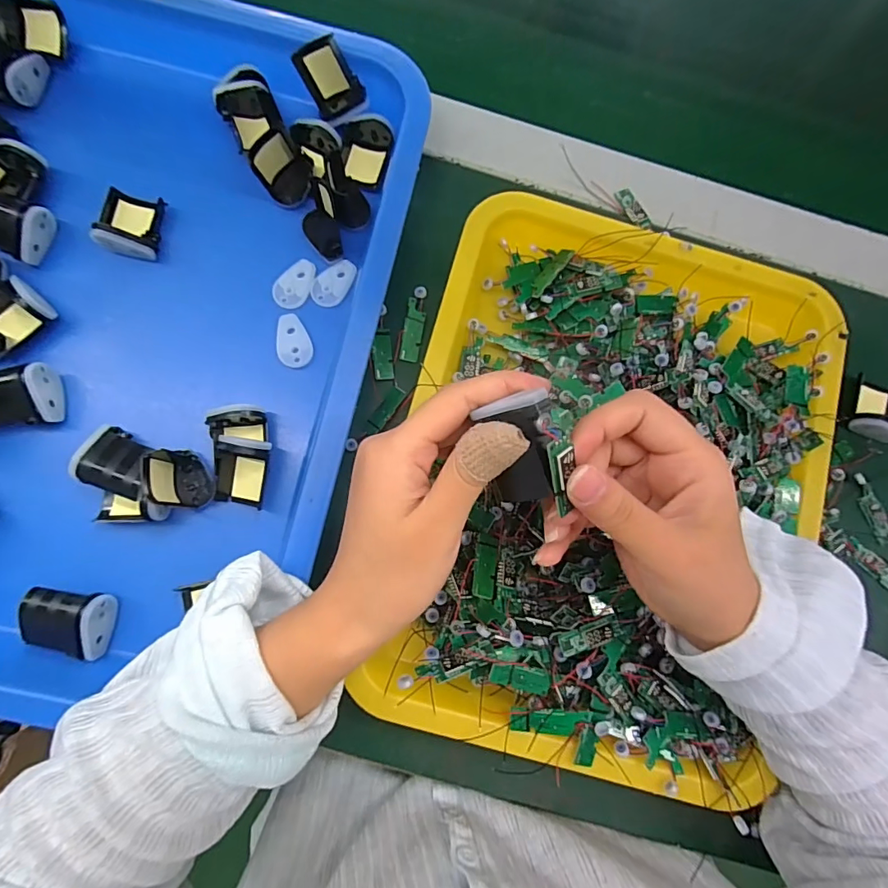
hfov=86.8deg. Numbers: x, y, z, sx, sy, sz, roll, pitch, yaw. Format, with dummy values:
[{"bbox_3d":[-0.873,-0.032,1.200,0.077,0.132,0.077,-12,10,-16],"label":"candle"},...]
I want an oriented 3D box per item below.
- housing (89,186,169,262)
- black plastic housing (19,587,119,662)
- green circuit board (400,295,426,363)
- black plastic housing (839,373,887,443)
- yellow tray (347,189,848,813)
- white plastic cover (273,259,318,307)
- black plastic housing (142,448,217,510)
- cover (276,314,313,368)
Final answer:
[{"bbox_3d":[-0.201,-0.142,0.301,0.035,0.019,0.044,5,82,-4],"label":"housing"},{"bbox_3d":[-0.212,0.101,0.265,0.041,0.024,0.036,7,82,-4],"label":"black plastic housing"},{"bbox_3d":[-0.021,-0.077,0.317,0.013,0.004,0.043,9,81,-3],"label":"green circuit board"},{"bbox_3d":[0.302,-0.024,0.326,0.045,0.017,0.045,21,81,-2],"label":"black plastic housing"},{"bbox_3d":[0.110,0.015,0.289,0.259,0.046,0.345,13,81,-3],"label":"yellow tray"},{"bbox_3d":[-0.098,-0.106,0.311,0.021,0.004,0.035,38,81,1],"label":"white plastic cover"},{"bbox_3d":[-0.155,0.020,0.272,0.030,0.037,0.033,6,82,-4],"label":"black plastic housing"},{"bbox_3d":[-0.097,-0.067,0.305,0.022,0.004,0.036,-7,83,-6],"label":"cover"}]

